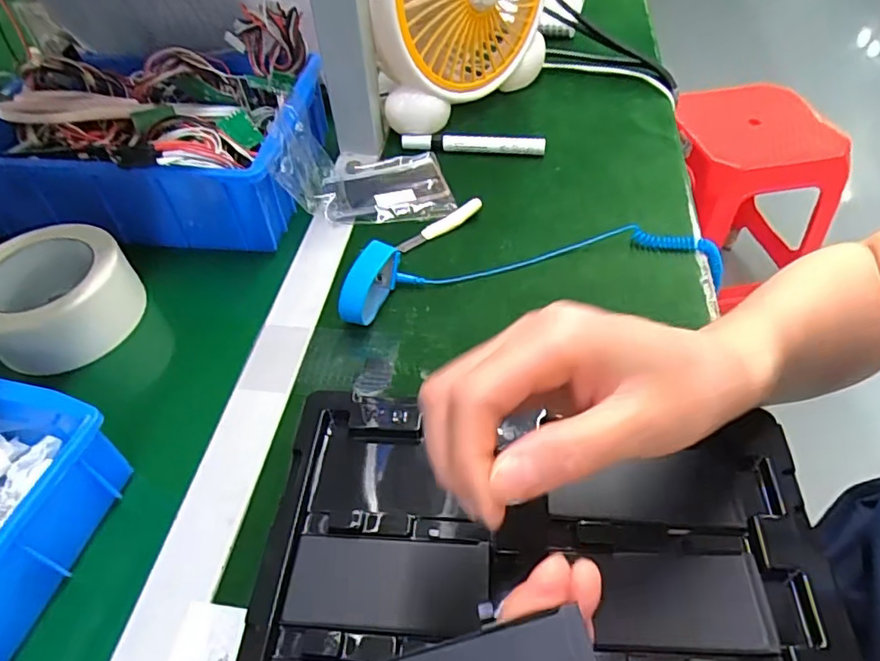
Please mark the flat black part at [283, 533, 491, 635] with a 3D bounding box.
[{"bbox_3d":[-0.026,0.124,0.283,0.098,0.009,0.043,3,49,6],"label":"flat black part"}]

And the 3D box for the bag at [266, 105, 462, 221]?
[{"bbox_3d":[-0.066,-0.154,0.502,0.143,0.085,0.106,-8,50,-4],"label":"bag"}]

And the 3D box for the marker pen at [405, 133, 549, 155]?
[{"bbox_3d":[0.033,-0.185,0.569,0.141,0.021,0.013,0,49,4],"label":"marker pen"}]

